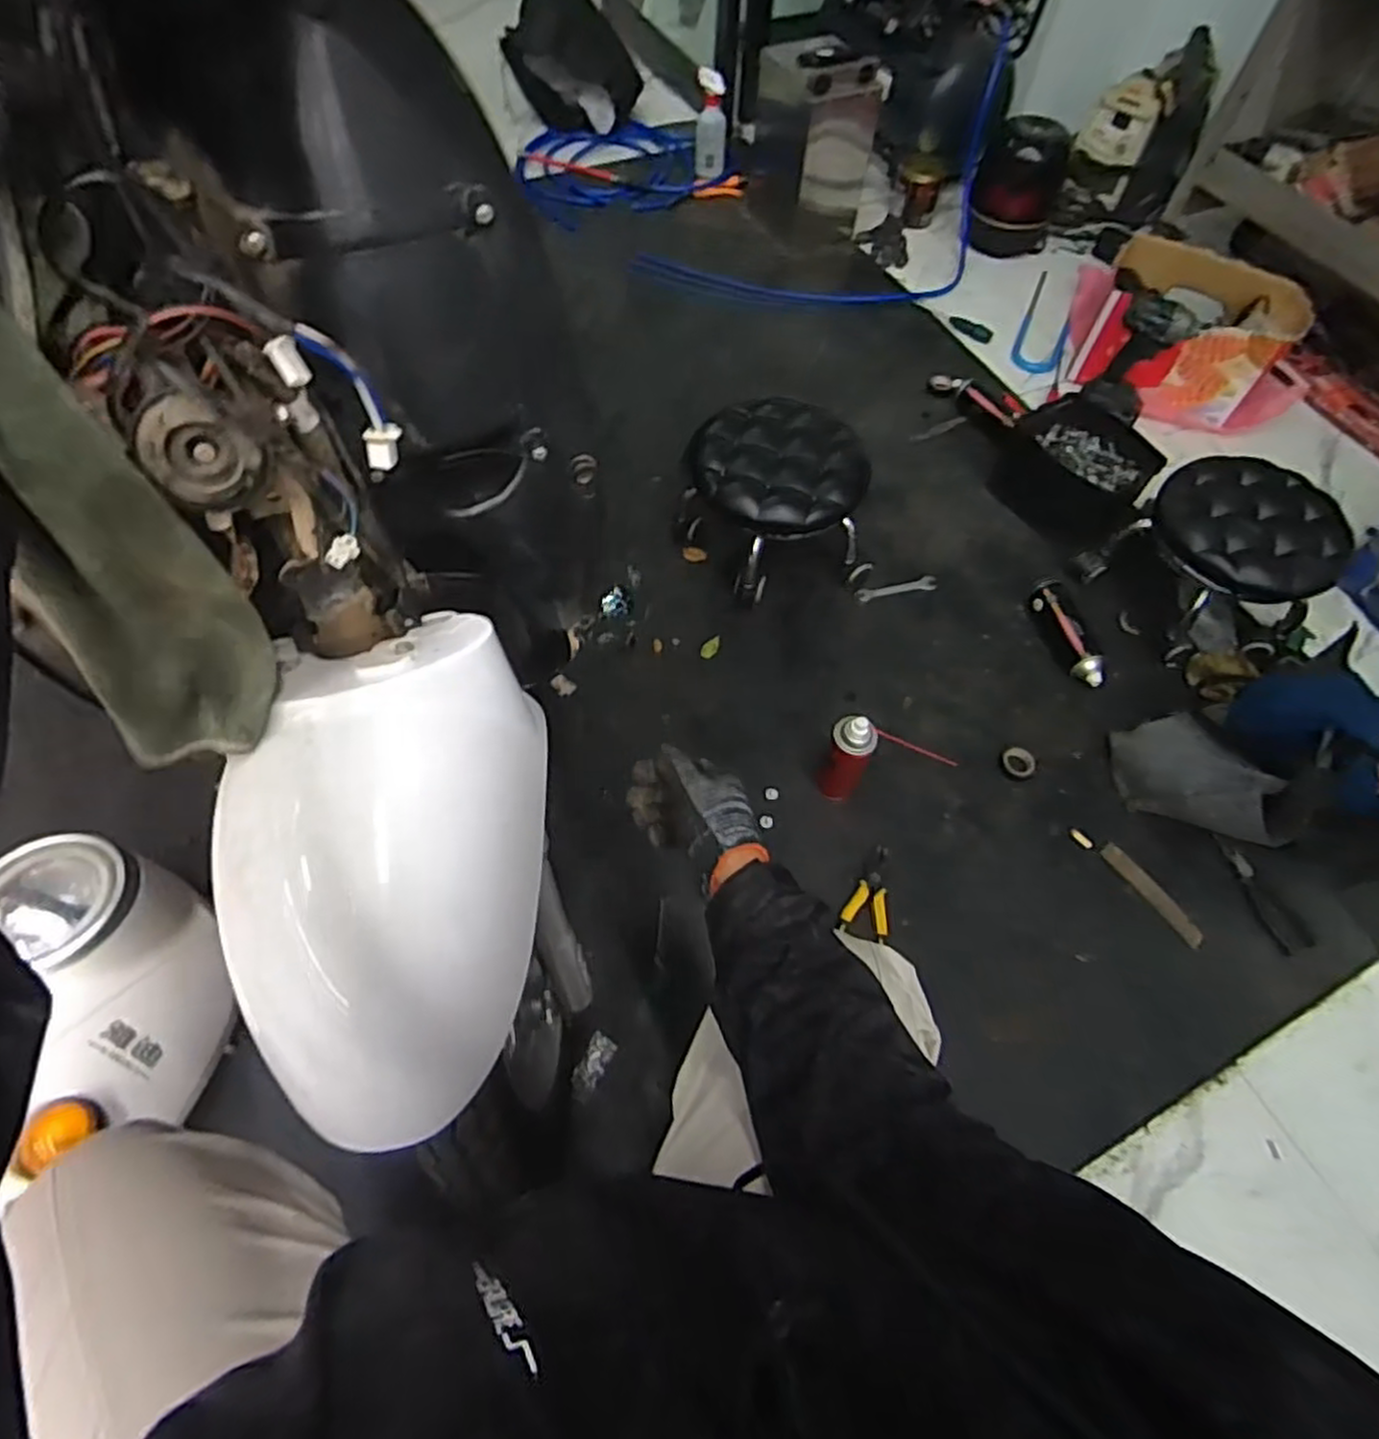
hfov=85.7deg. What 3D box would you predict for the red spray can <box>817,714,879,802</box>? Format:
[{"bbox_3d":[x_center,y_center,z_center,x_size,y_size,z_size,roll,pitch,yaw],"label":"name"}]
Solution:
[{"bbox_3d":[0.227,0.048,1.056,0.065,0.152,0.073,26,62,12],"label":"red spray can"}]

